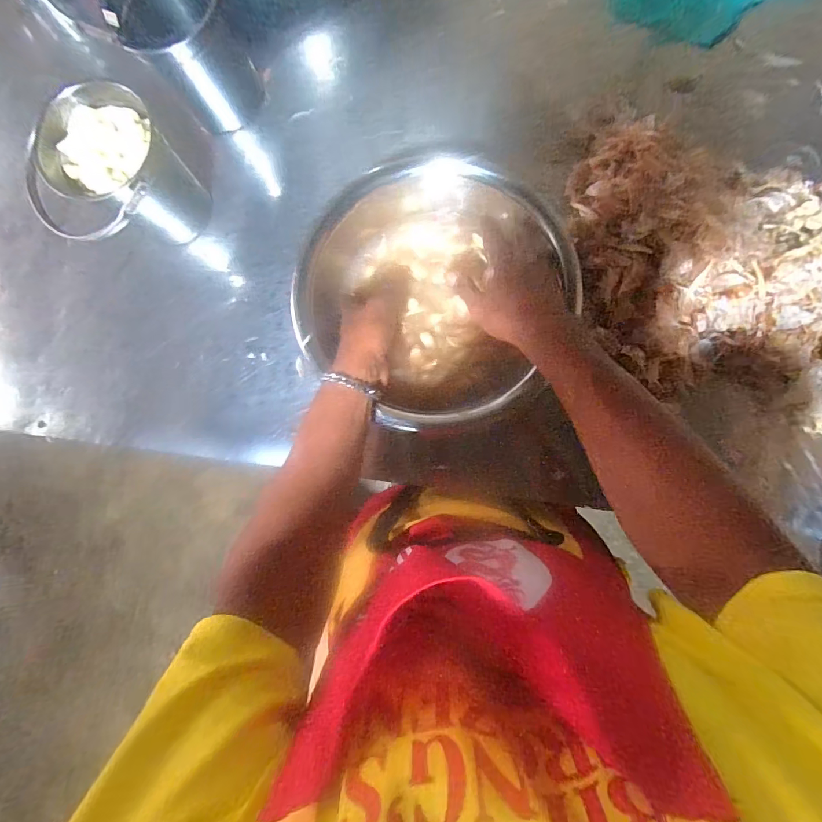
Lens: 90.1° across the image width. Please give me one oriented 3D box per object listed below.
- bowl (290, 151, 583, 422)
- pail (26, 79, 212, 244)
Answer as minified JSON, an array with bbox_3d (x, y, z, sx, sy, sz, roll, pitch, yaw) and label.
[{"bbox_3d":[0.036,-0.157,0.468,0.263,0.096,0.323,32,91,6],"label":"bowl"},{"bbox_3d":[-0.355,-0.269,0.502,0.149,0.143,0.146,0,85,4],"label":"pail"}]

